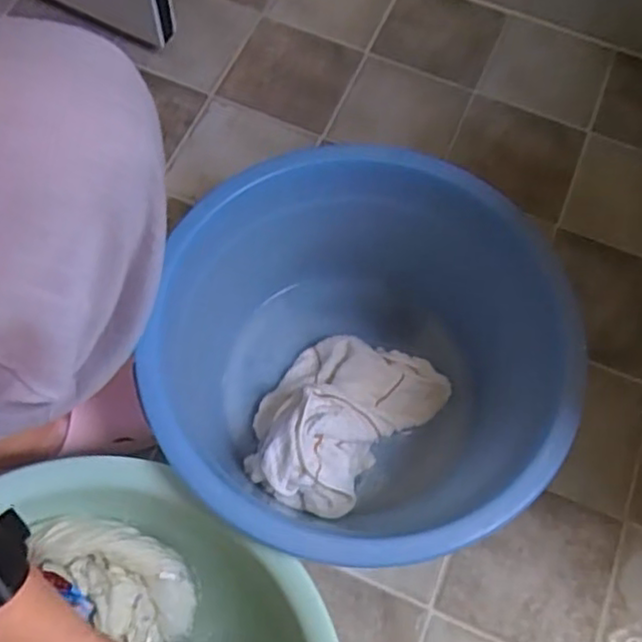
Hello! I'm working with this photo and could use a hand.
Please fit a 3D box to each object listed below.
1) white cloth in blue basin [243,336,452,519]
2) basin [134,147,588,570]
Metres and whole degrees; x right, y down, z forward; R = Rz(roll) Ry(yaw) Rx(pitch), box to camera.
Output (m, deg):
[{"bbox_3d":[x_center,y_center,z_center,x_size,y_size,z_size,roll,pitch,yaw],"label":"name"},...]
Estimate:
[{"bbox_3d":[0.016,0.087,0.668,0.139,0.070,0.202,41,71,15],"label":"white cloth in blue basin"},{"bbox_3d":[0.042,0.038,0.643,0.348,0.167,0.350,1,66,-2],"label":"basin"}]

